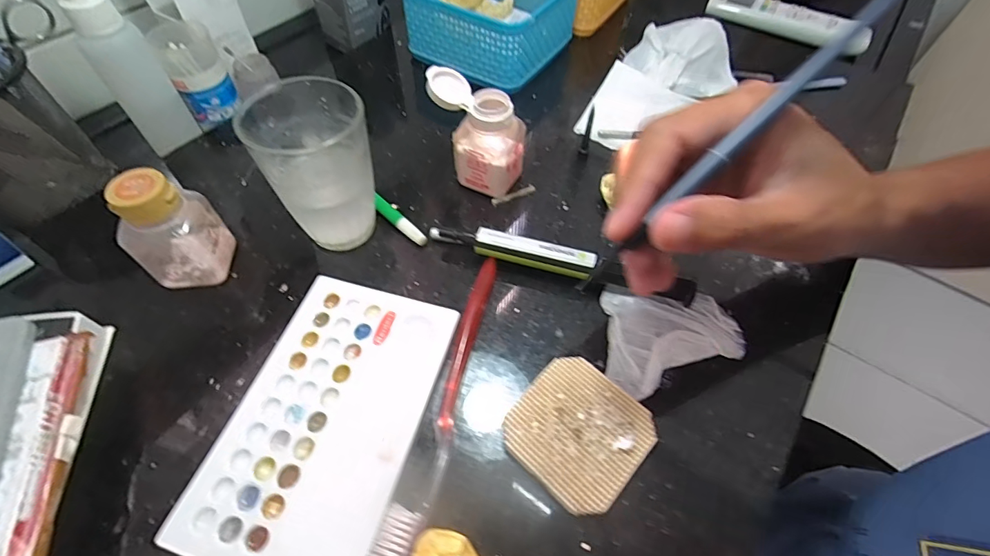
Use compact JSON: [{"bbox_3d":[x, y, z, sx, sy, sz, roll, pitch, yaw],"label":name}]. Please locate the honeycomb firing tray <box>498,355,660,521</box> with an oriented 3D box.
[{"bbox_3d":[0.044,0.081,0.238,0.066,0.012,0.066,38,62,21],"label":"honeycomb firing tray"}]

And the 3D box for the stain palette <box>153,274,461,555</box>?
[{"bbox_3d":[-0.088,0.073,0.238,0.095,0.012,0.151,14,56,7],"label":"stain palette"}]

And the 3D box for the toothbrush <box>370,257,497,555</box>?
[{"bbox_3d":[-0.025,0.064,0.246,0.018,0.010,0.186,14,56,7],"label":"toothbrush"}]

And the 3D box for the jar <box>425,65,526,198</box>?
[{"bbox_3d":[-0.014,-0.102,0.323,0.070,0.075,0.042,16,56,8],"label":"jar"}]

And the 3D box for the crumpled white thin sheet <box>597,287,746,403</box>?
[{"bbox_3d":[0.110,0.038,0.272,0.083,0.007,0.069,2,56,-1],"label":"crumpled white thin sheet"}]

